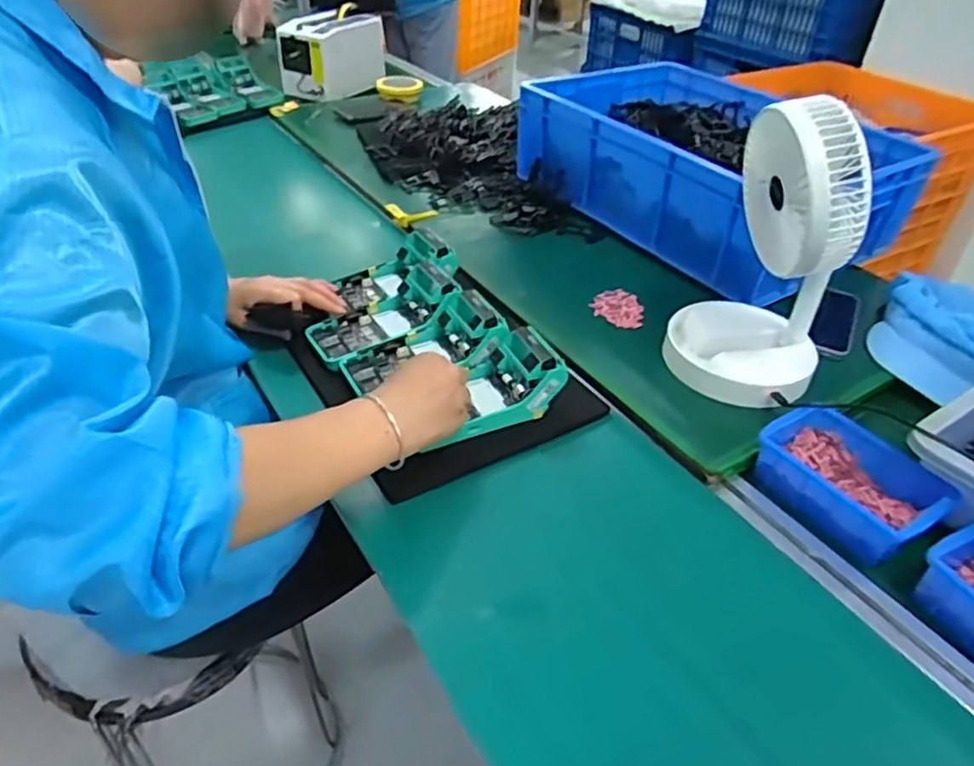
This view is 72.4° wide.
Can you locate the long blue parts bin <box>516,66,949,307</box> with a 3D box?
[{"bbox_3d":[0.321,-0.343,1.024,0.333,0.146,0.515,-21,45,-27],"label":"long blue parts bin"}]

